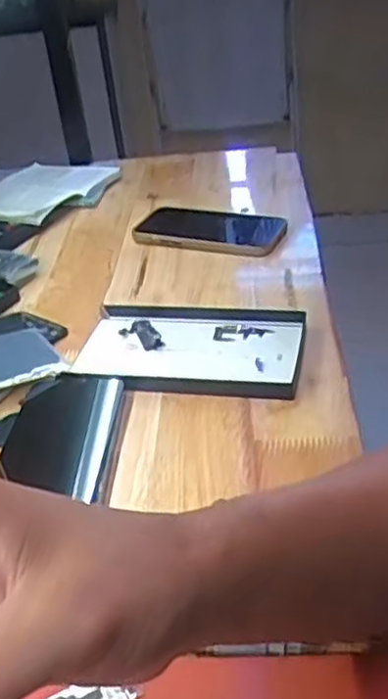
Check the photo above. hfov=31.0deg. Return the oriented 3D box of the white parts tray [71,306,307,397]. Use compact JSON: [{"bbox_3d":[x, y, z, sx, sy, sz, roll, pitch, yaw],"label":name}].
[{"bbox_3d":[-0.007,-0.001,0.589,0.190,0.021,0.108,2,35,12],"label":"white parts tray"}]

